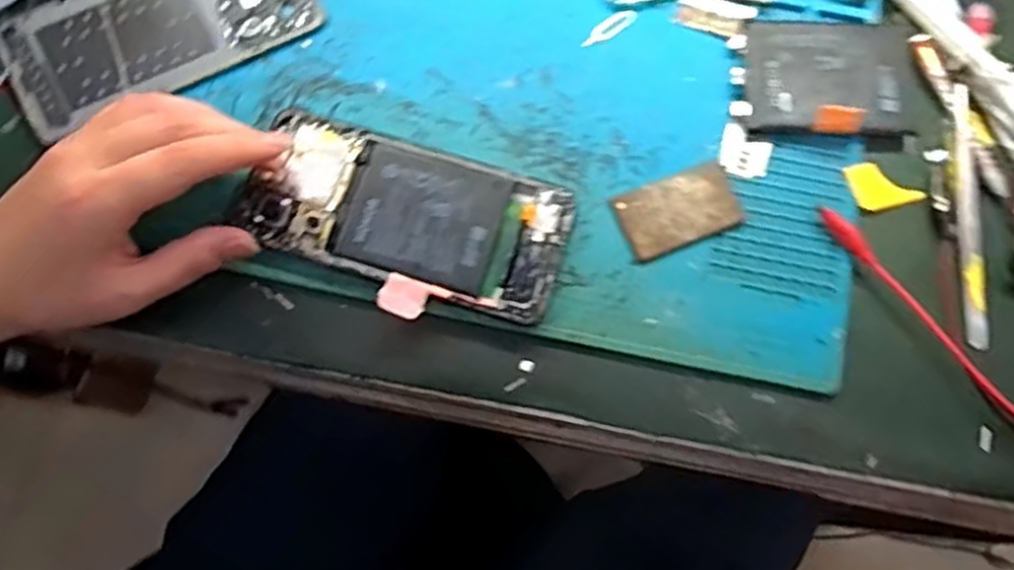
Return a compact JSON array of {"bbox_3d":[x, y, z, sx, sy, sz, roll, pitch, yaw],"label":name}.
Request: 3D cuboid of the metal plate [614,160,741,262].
[{"bbox_3d":[0.087,-0.037,0.396,0.060,0.004,0.036,-23,77,-6],"label":"metal plate"}]

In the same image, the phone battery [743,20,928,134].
[{"bbox_3d":[0.174,-0.110,0.412,0.096,0.012,0.065,5,75,1],"label":"phone battery"}]

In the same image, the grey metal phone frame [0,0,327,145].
[{"bbox_3d":[-0.183,-0.138,0.412,0.160,0.010,0.072,-27,77,-7],"label":"grey metal phone frame"}]

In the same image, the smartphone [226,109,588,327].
[{"bbox_3d":[-0.051,-0.031,0.385,0.158,0.009,0.083,17,76,3],"label":"smartphone"}]

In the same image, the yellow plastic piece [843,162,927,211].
[{"bbox_3d":[0.196,-0.053,0.404,0.037,0.004,0.026,-16,76,-4],"label":"yellow plastic piece"}]

